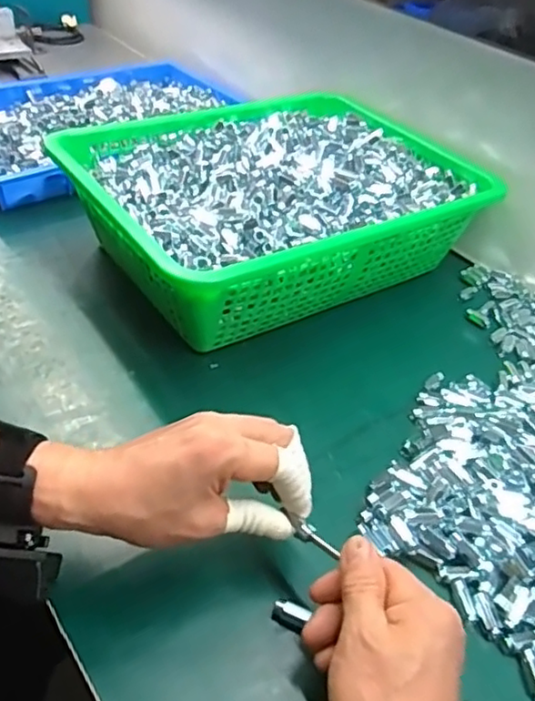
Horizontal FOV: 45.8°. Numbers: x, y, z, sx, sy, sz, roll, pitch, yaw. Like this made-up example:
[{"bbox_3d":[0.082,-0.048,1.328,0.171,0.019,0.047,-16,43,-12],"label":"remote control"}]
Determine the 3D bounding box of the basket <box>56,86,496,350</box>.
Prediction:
[{"bbox_3d":[0.008,-0.158,0.681,0.390,0.100,0.305,-21,48,-29],"label":"basket"}]

